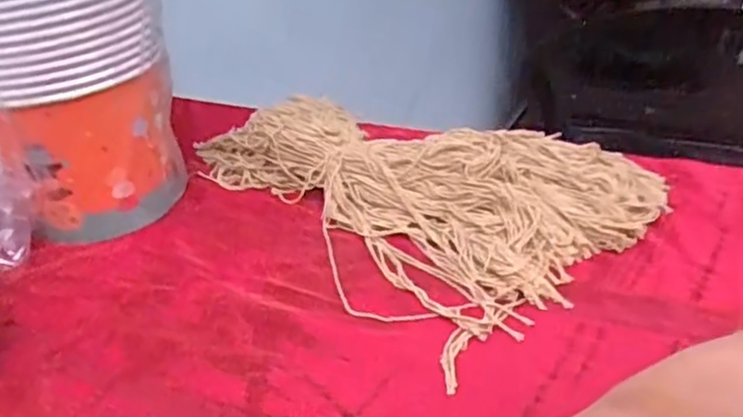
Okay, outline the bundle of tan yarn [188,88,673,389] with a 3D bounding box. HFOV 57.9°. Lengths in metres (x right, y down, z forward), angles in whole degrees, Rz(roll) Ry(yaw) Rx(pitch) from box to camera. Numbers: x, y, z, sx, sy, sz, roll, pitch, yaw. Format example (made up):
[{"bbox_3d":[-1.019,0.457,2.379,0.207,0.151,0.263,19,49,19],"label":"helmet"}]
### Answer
[{"bbox_3d":[0.021,-0.036,0.576,0.269,0.050,0.388,-29,37,-33],"label":"bundle of tan yarn"}]

